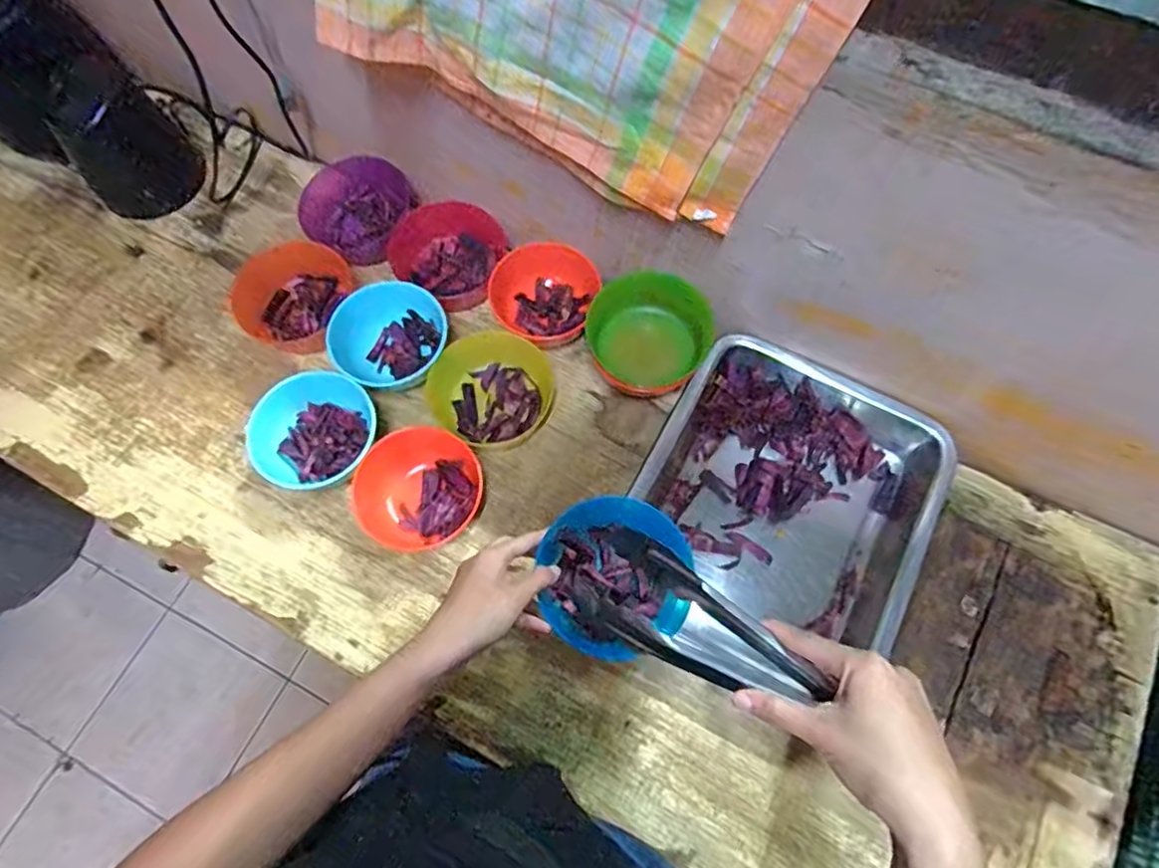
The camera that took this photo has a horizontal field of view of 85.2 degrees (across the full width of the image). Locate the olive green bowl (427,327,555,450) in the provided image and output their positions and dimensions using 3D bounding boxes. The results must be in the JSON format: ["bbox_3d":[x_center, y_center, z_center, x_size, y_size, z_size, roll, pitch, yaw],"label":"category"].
[{"bbox_3d":[-0.081,-0.046,0.610,0.104,0.044,0.114,0,71,0],"label":"olive green bowl"}]

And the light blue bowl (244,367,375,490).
[{"bbox_3d":[-0.237,0.001,0.582,0.105,0.053,0.109,0,71,0],"label":"light blue bowl"}]

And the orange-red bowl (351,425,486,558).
[{"bbox_3d":[-0.144,0.051,0.570,0.096,0.047,0.110,30,74,10],"label":"orange-red bowl"}]

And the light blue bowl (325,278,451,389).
[{"bbox_3d":[-0.180,-0.093,0.615,0.101,0.049,0.109,0,71,0],"label":"light blue bowl"}]

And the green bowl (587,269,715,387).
[{"bbox_3d":[0.069,-0.100,0.609,0.112,0.059,0.091,28,74,10],"label":"green bowl"}]

